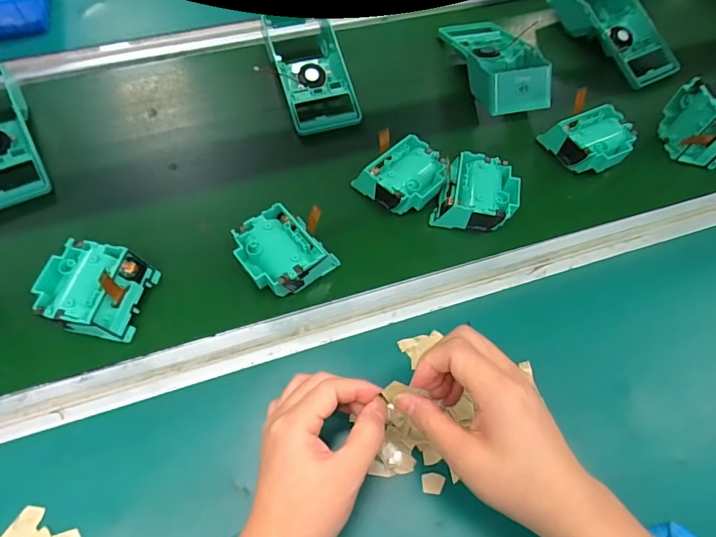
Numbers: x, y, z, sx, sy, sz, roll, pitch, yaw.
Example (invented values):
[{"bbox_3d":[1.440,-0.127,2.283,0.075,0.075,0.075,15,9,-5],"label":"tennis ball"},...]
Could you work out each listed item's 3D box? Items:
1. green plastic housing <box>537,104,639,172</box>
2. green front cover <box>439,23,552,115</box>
[{"bbox_3d":[0.256,-0.139,0.499,0.073,0.043,0.073,-23,63,-14],"label":"green plastic housing"},{"bbox_3d":[0.167,-0.259,0.559,0.081,0.055,0.182,-12,61,-8],"label":"green front cover"}]

